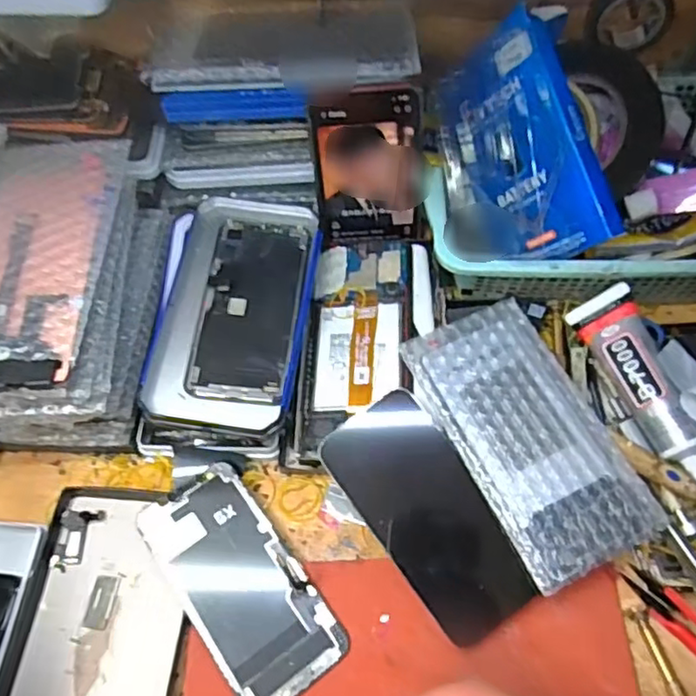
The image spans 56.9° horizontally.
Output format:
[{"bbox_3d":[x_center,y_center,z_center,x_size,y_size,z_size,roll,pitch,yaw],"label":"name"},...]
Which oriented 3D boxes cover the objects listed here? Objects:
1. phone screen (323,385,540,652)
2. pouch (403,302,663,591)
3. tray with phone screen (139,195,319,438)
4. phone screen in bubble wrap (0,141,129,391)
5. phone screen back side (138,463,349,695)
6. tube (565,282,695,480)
[{"bbox_3d":[0.050,0.100,0.393,0.068,0.011,0.146,-35,78,-6],"label":"phone screen"},{"bbox_3d":[0.113,0.055,0.411,0.091,0.025,0.172,-25,67,-10],"label":"pouch"},{"bbox_3d":[-0.078,-0.026,0.455,0.093,0.025,0.178,6,66,5],"label":"tray with phone screen"},{"bbox_3d":[-0.194,-0.058,0.393,0.088,0.016,0.179,2,60,5],"label":"phone screen in bubble wrap"},{"bbox_3d":[-0.066,0.144,0.394,0.069,0.004,0.142,-31,67,-20],"label":"phone screen back side"},{"bbox_3d":[0.197,0.023,0.426,0.034,0.025,0.137,-18,66,-7],"label":"tube"}]

